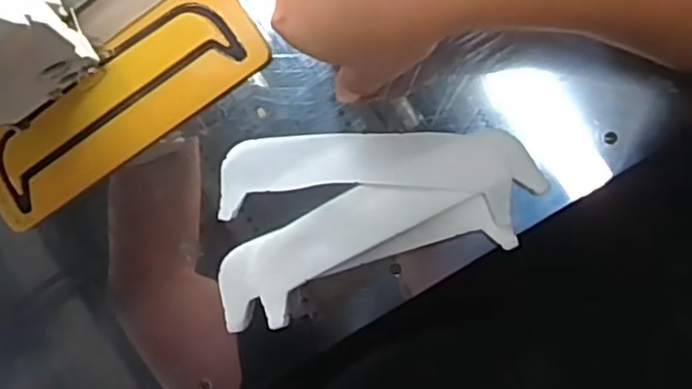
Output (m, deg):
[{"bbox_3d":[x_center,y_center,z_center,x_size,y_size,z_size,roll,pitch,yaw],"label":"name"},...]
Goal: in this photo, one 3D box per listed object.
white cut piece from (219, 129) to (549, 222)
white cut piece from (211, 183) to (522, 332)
[{"bbox_3d":[0.017,-0.018,0.416,0.207,0.016,0.048,-5,95,8],"label":"white cut piece"},{"bbox_3d":[0.006,0.032,0.417,0.199,0.016,0.063,-20,93,9],"label":"white cut piece"}]

